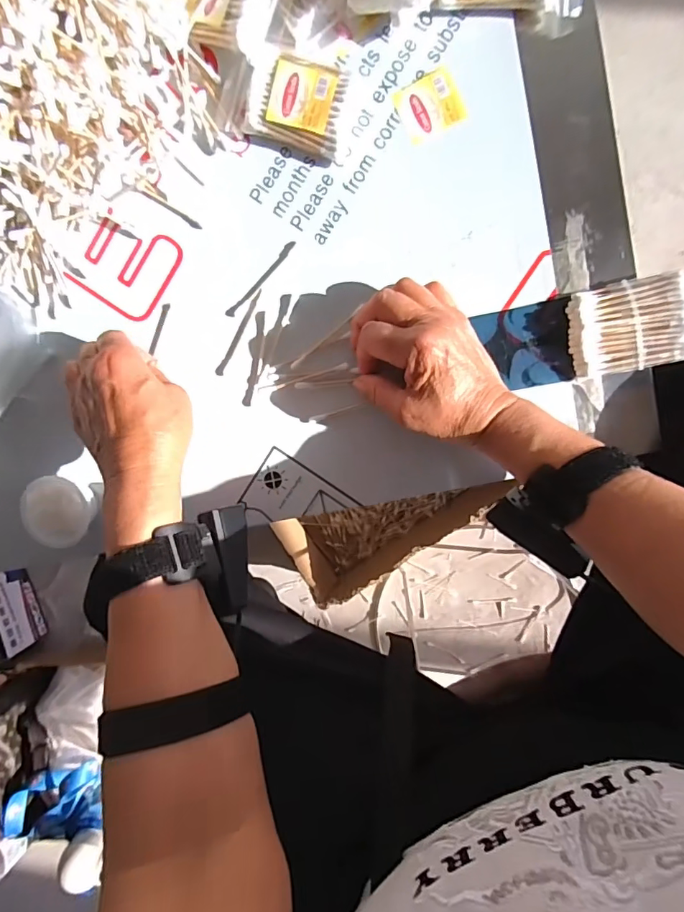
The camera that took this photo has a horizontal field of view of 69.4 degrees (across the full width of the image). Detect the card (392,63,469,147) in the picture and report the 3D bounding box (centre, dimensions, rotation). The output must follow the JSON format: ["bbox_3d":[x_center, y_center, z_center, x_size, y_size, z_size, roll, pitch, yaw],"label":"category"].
[{"bbox_3d":[0.064,-0.254,0.356,0.043,0.004,0.041,-24,93,5],"label":"card"}]

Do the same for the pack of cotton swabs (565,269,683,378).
[{"bbox_3d":[0.221,-0.096,0.353,0.108,0.022,0.063,-11,94,5],"label":"pack of cotton swabs"}]

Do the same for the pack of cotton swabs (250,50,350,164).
[{"bbox_3d":[-0.030,-0.254,0.355,0.067,0.019,0.064,11,96,3],"label":"pack of cotton swabs"}]

